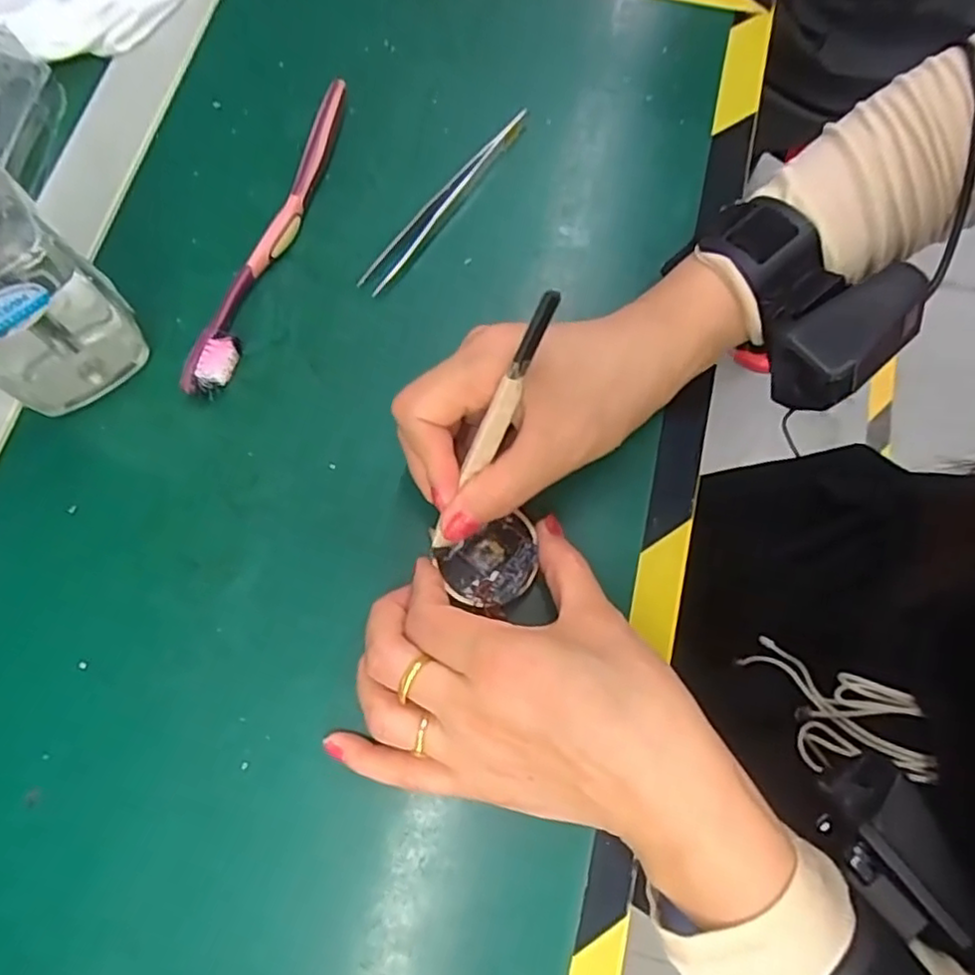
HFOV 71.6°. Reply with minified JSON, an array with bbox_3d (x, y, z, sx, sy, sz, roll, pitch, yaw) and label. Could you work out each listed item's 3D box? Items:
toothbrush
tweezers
[{"bbox_3d":[-0.100,-0.123,0.325,0.017,0.014,0.178,18,74,4],"label":"toothbrush"},{"bbox_3d":[-0.018,-0.142,0.332,0.010,0.012,0.125,38,76,10],"label":"tweezers"}]

